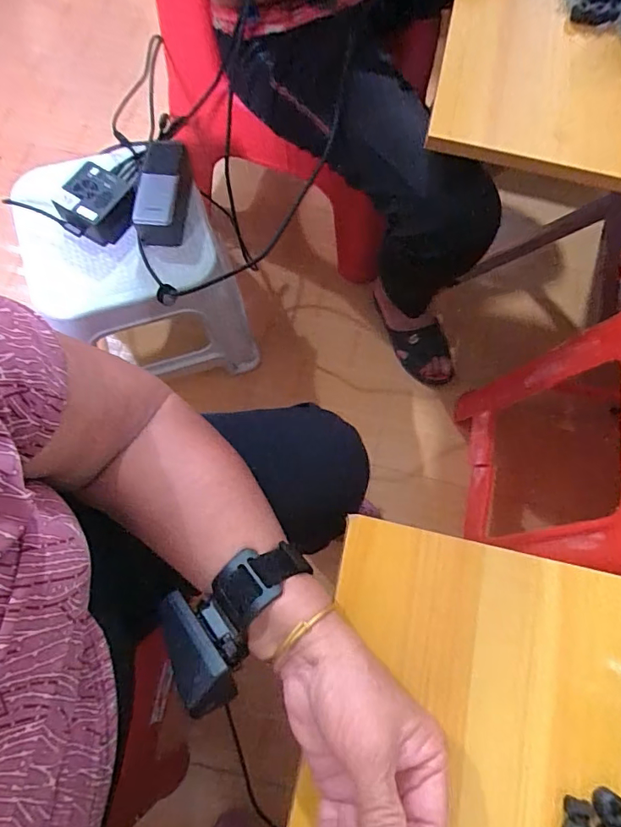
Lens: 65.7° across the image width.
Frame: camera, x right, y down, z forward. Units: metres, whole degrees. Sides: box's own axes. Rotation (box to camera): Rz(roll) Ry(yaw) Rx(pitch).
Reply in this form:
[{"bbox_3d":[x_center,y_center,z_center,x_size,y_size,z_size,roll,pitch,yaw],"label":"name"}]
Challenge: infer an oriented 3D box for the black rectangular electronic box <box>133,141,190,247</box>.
[{"bbox_3d":[-0.196,-0.298,0.644,0.067,0.041,0.142,2,73,-2],"label":"black rectangular electronic box"}]

